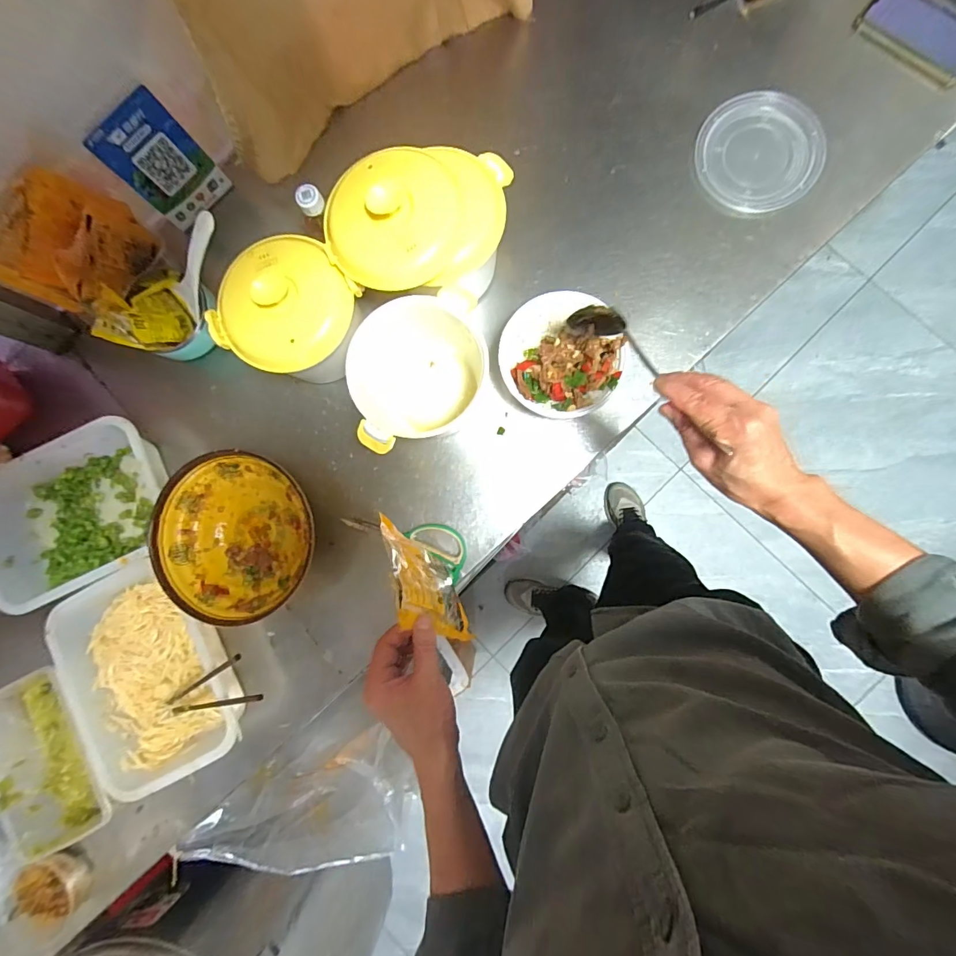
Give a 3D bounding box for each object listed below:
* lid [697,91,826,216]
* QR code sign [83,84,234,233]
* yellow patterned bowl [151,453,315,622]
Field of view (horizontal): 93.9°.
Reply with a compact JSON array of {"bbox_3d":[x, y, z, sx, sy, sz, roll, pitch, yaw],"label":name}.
[{"bbox_3d":[0.401,-0.457,0.633,0.166,0.019,0.152,0,91,6],"label":"lid"},{"bbox_3d":[-0.440,-0.439,0.629,0.104,0.140,0.007,-43,65,2],"label":"QR code sign"},{"bbox_3d":[-0.321,0.079,0.620,0.214,0.077,0.221,-29,84,2],"label":"yellow patterned bowl"}]

